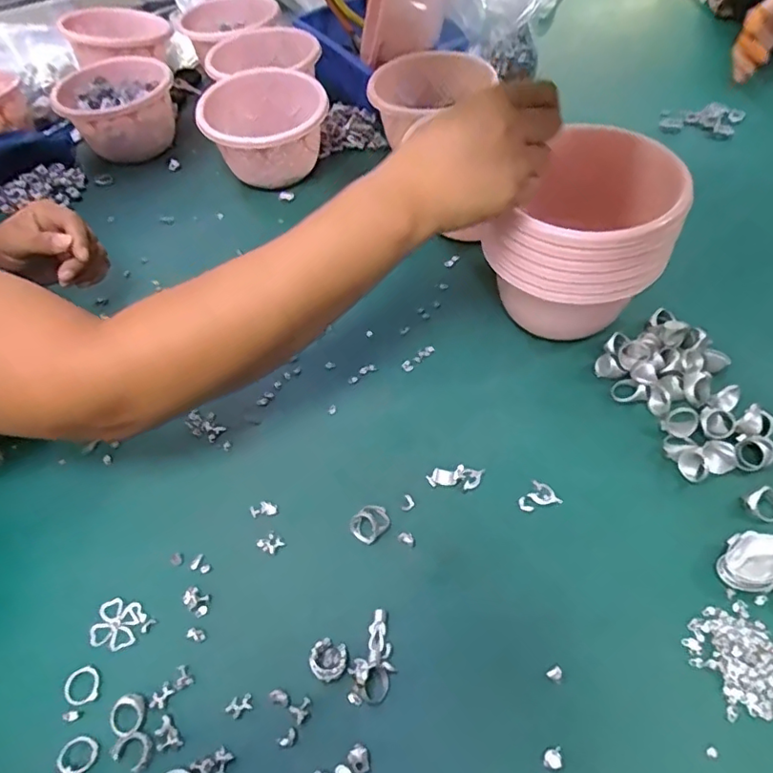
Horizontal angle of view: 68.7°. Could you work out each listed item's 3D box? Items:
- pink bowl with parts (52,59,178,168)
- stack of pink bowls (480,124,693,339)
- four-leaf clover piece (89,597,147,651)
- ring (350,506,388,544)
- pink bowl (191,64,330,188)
[{"bbox_3d":[-0.344,-0.351,0.746,0.144,0.106,0.132,-22,54,-12],"label":"pink bowl with parts"},{"bbox_3d":[0.160,-0.122,0.480,0.123,0.148,0.116,1,54,7],"label":"stack of pink bowls"},{"bbox_3d":[-0.189,0.168,0.399,0.032,0.007,0.032,-3,53,4],"label":"four-leaf clover piece"},{"bbox_3d":[-0.011,0.100,0.421,0.029,0.018,0.021,-36,57,-19],"label":"ring"},{"bbox_3d":[-0.142,-0.307,0.676,0.145,0.105,0.124,-15,53,-6],"label":"pink bowl"}]

